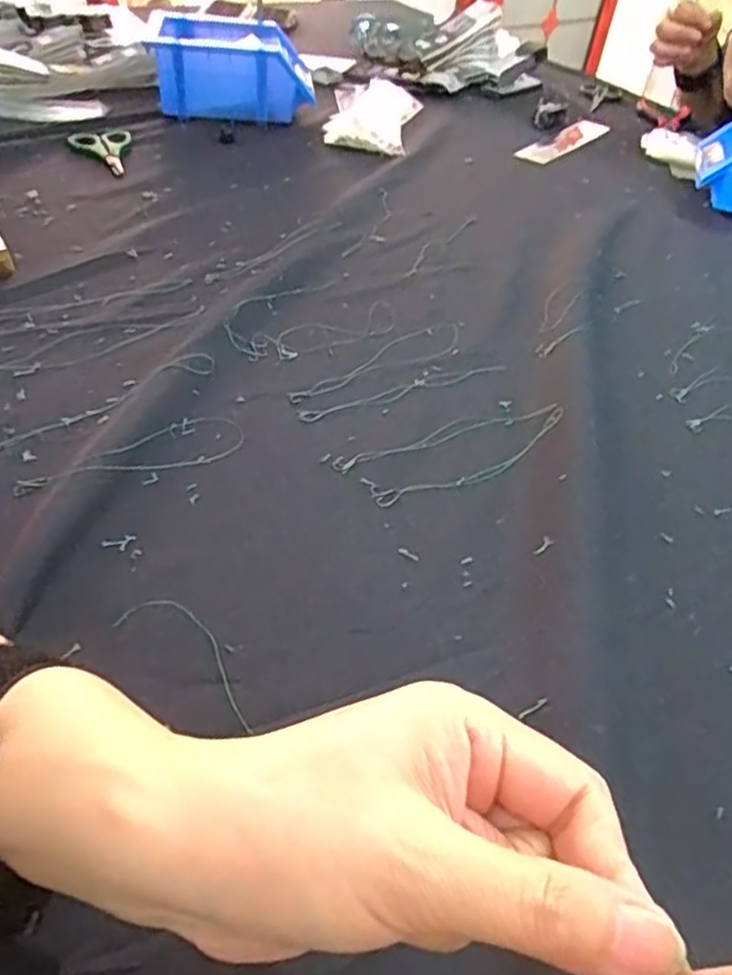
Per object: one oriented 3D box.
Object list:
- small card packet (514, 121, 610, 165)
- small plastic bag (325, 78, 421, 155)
[{"bbox_3d":[0.246,-0.431,0.875,0.039,0.007,0.206,31,49,22],"label":"small card packet"},{"bbox_3d":[0.006,-0.445,0.836,0.101,0.018,0.204,11,44,3],"label":"small plastic bag"}]

